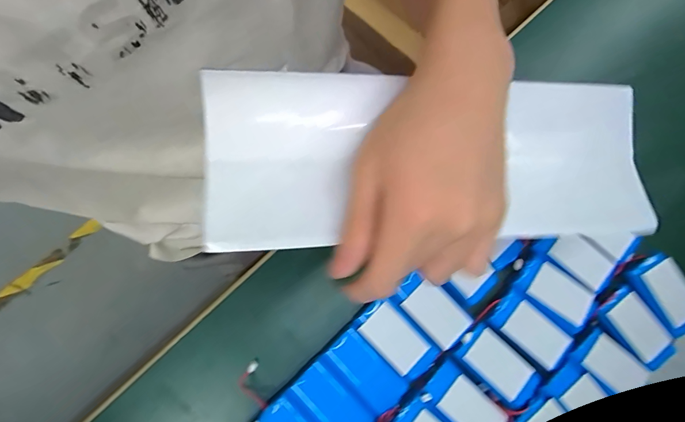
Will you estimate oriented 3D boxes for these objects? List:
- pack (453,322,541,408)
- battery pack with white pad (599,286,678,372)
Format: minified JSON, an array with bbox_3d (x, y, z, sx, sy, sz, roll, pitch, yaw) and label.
[{"bbox_3d":[0.125,0.125,0.294,0.063,0.005,0.037,44,82,1],"label":"pack"},{"bbox_3d":[0.242,0.098,0.302,0.037,0.012,0.057,-35,87,-8],"label":"battery pack with white pad"}]

